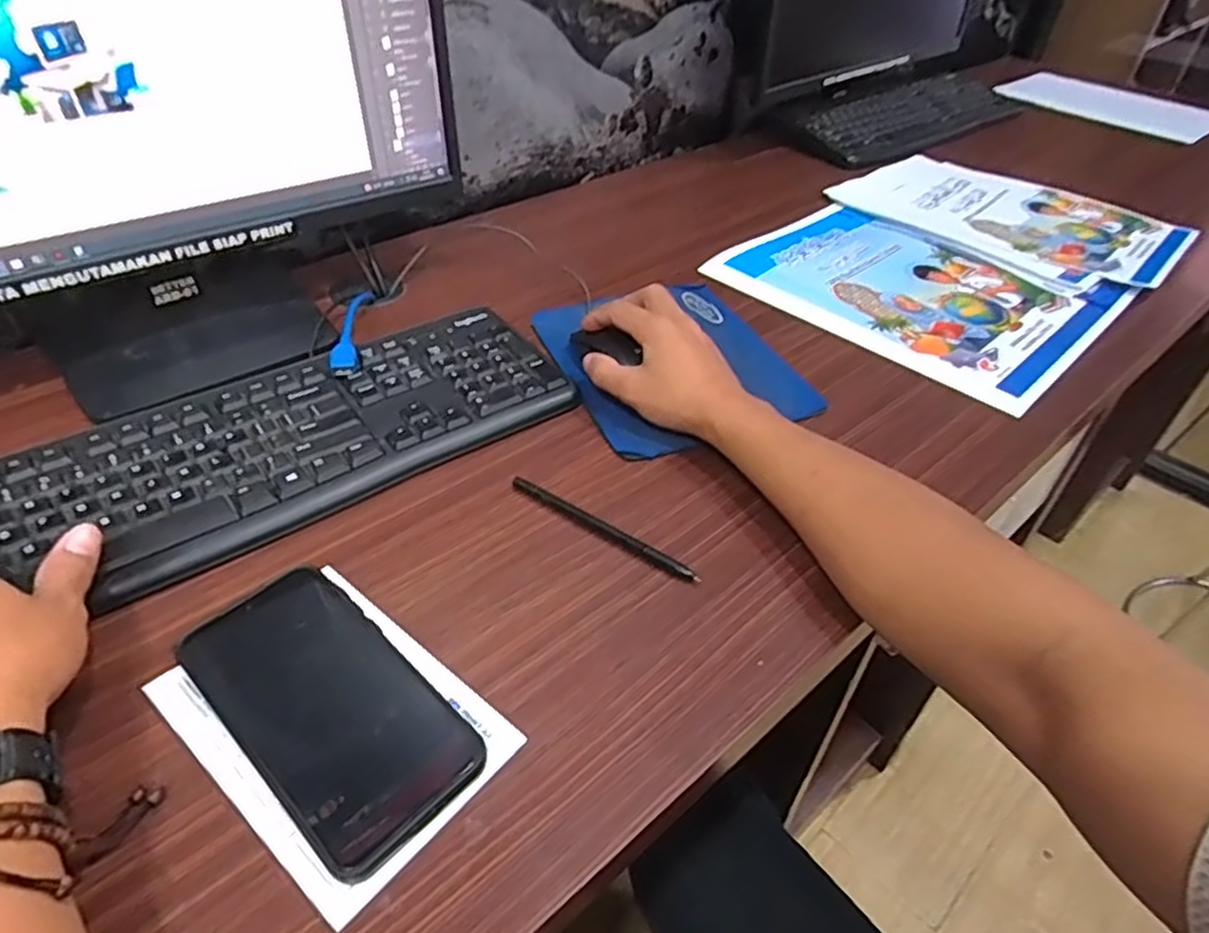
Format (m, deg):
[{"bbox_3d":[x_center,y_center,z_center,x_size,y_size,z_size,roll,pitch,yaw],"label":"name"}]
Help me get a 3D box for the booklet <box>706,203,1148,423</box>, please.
[{"bbox_3d":[0.295,-0.181,0.702,0.327,0.009,0.270,33,50,27],"label":"booklet"}]

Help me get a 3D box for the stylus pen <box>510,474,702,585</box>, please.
[{"bbox_3d":[-0.003,0.038,0.449,0.137,0.010,0.007,28,48,23],"label":"stylus pen"}]

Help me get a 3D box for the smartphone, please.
[{"bbox_3d":[-0.135,0.115,0.353,0.158,0.014,0.080,34,51,28],"label":"smartphone"}]

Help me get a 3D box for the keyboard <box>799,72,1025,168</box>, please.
[{"bbox_3d":[0.445,-0.508,1.037,0.422,0.034,0.132,-30,53,-31],"label":"keyboard"}]

